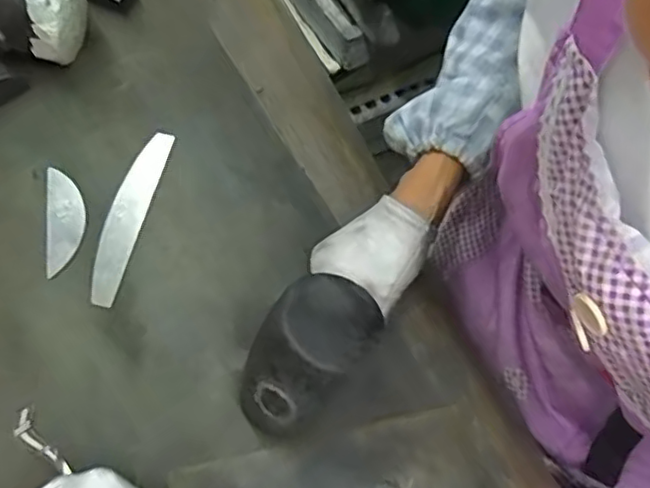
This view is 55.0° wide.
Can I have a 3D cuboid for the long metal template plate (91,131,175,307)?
[{"bbox_3d":[-0.159,-0.026,0.507,0.027,0.005,0.155,12,66,5],"label":"long metal template plate"}]

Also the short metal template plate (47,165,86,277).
[{"bbox_3d":[-0.211,-0.022,0.507,0.030,0.004,0.091,-9,66,-5],"label":"short metal template plate"}]

